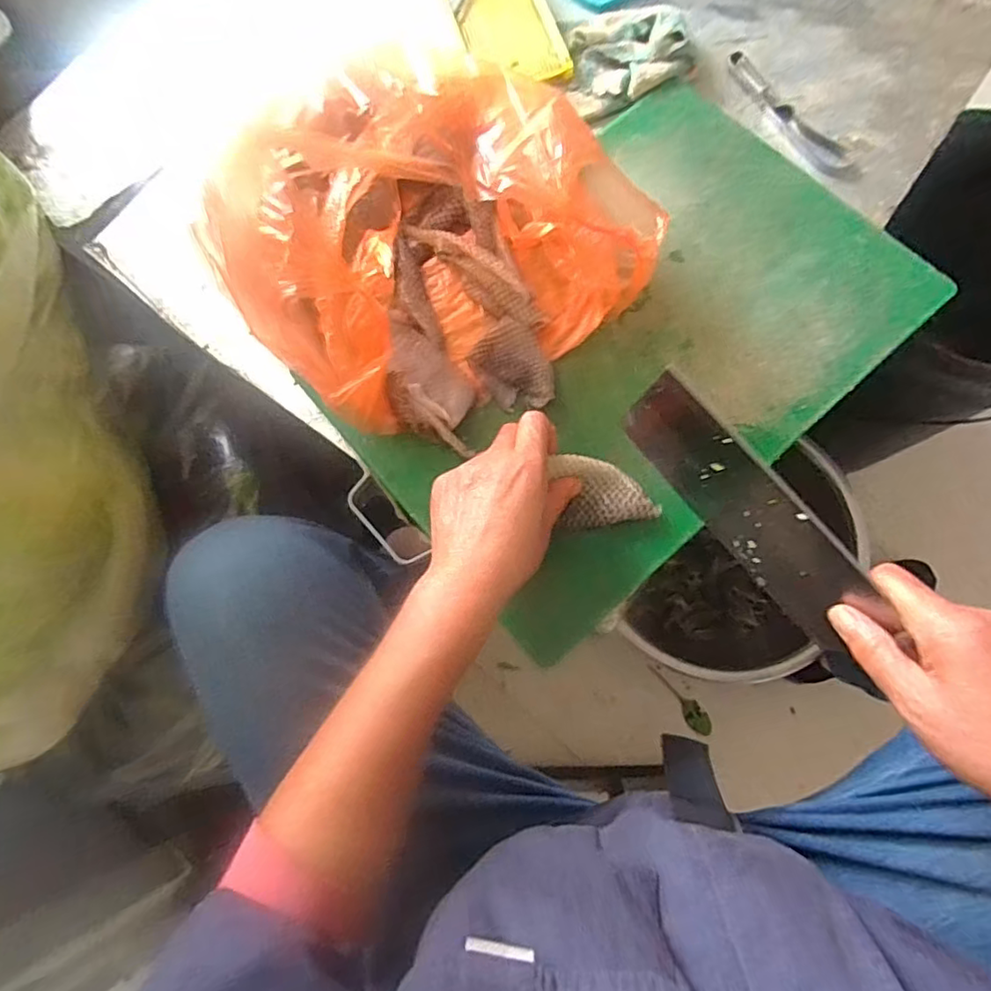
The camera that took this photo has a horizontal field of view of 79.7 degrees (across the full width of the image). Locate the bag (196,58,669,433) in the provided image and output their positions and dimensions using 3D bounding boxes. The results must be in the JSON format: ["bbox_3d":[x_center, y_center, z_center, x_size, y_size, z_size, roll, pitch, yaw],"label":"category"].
[{"bbox_3d":[-0.052,-0.205,0.453,0.294,0.129,0.246,-30,76,-7],"label":"bag"}]

